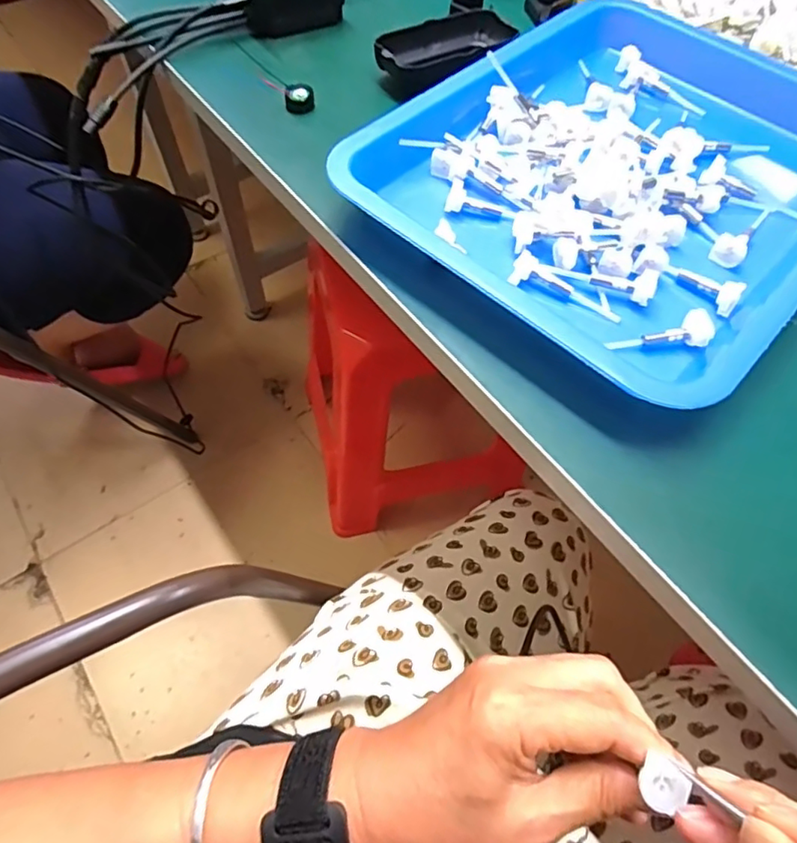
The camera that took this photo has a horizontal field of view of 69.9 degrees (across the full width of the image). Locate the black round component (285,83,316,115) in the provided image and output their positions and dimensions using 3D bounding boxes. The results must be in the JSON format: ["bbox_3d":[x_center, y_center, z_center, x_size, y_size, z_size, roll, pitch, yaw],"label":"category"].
[{"bbox_3d":[-0.072,-0.236,0.417,0.018,0.014,0.016,10,60,4],"label":"black round component"}]

